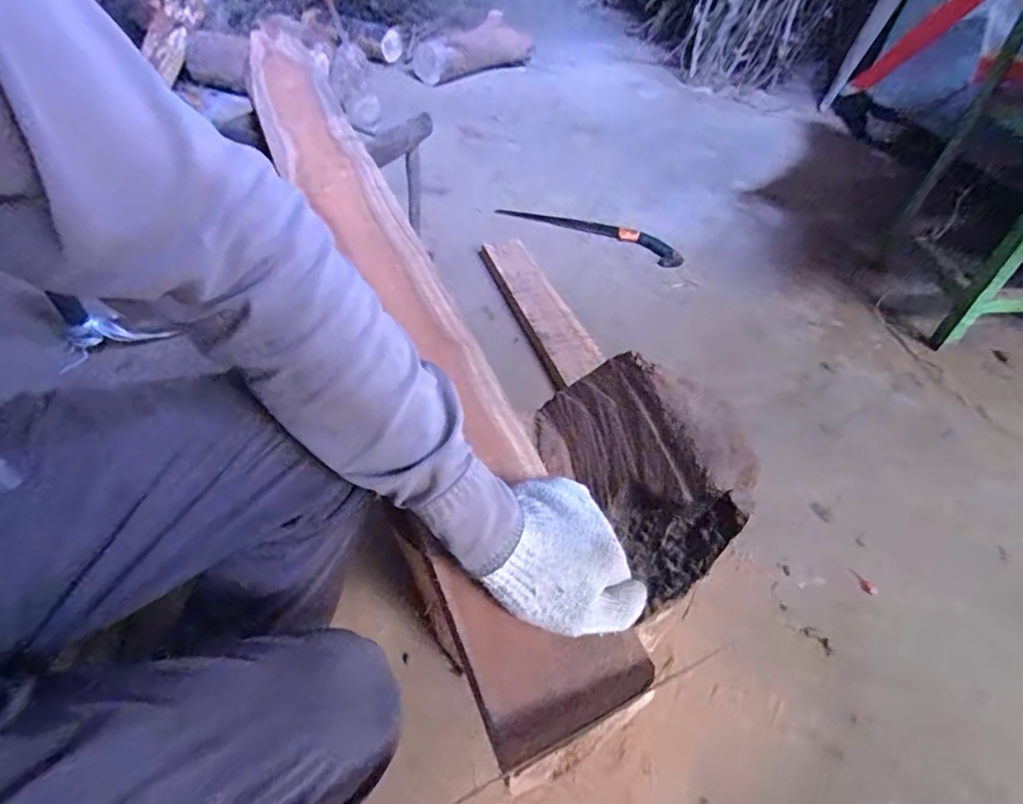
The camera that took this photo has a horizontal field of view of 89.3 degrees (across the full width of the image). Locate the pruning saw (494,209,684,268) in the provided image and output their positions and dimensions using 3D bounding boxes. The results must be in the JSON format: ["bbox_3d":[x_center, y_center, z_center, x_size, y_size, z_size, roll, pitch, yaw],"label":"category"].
[{"bbox_3d":[0.220,-0.486,1.474,0.539,0.037,0.091,19,50,10],"label":"pruning saw"}]

